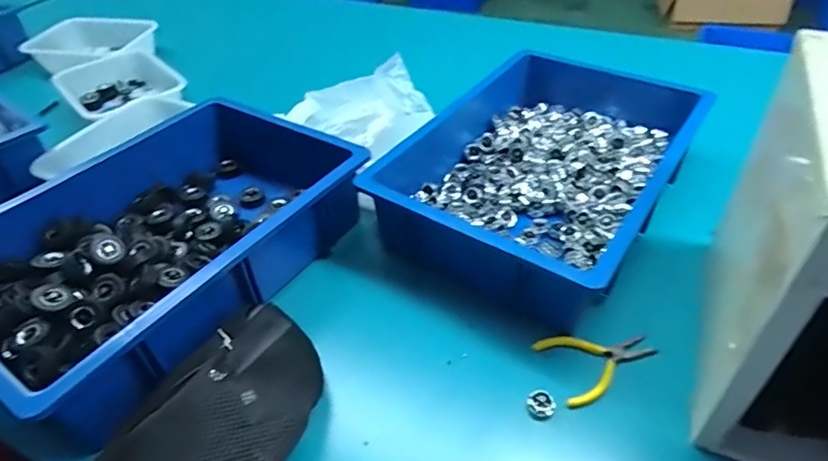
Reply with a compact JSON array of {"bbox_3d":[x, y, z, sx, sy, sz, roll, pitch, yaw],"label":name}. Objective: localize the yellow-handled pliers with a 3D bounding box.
[{"bbox_3d":[0.199,0.137,0.544,0.116,0.013,0.076,-14,42,-10],"label":"yellow-handled pliers"}]

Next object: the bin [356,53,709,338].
[{"bbox_3d":[0.185,-0.093,0.719,0.321,0.114,0.476,23,49,28],"label":"bin"}]

